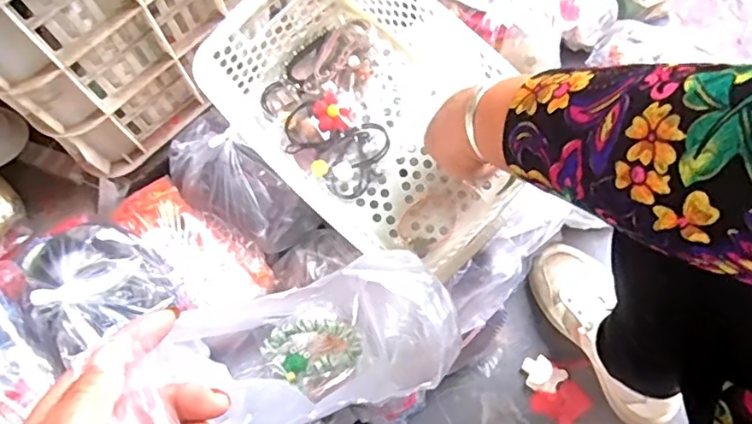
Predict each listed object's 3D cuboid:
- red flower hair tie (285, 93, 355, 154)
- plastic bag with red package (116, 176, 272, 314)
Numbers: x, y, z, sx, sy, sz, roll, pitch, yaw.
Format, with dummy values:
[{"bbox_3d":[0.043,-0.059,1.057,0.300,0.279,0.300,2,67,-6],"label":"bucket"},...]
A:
[{"bbox_3d":[-0.059,-0.089,0.551,0.066,0.015,0.048,-14,70,-4],"label":"red flower hair tie"},{"bbox_3d":[-0.180,0.031,0.557,0.159,0.031,0.079,42,76,15],"label":"plastic bag with red package"}]

